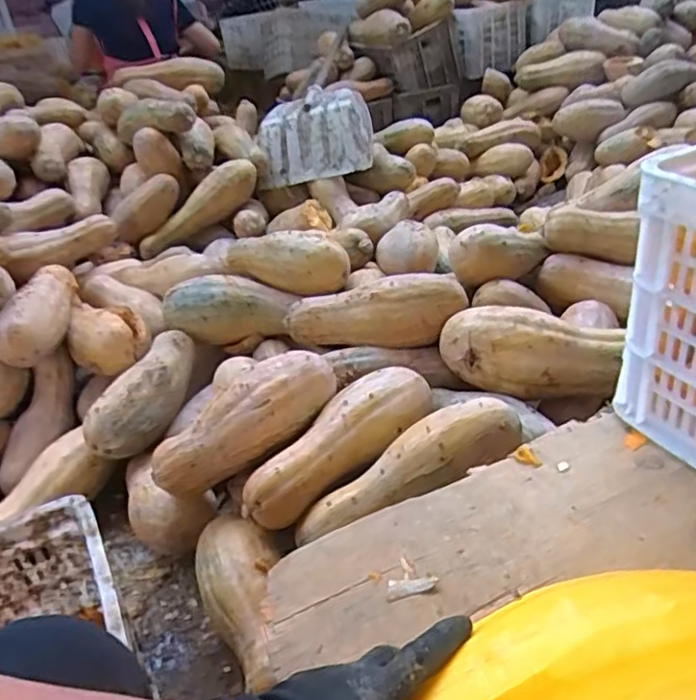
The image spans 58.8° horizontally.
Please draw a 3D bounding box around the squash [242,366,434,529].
[{"bbox_3d":[-0.012,0.133,0.934,0.335,0.092,0.113,-25,37,-25],"label":"squash"}]

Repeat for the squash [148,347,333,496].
[{"bbox_3d":[-0.159,0.105,0.944,0.303,0.095,0.100,-36,39,-11],"label":"squash"}]

